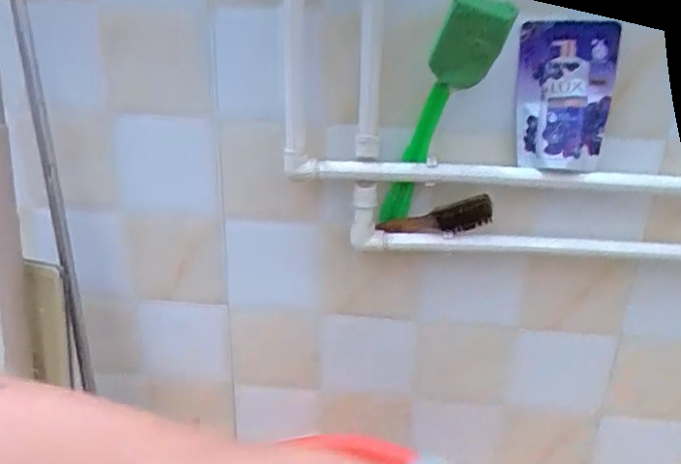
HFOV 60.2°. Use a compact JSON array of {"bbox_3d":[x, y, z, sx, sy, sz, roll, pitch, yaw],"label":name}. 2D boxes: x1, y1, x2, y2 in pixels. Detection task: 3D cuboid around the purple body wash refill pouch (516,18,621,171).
[{"bbox_3d":[0.290,-0.177,0.766,0.115,0.191,0.028,6,5,18],"label":"purple body wash refill pouch"}]

